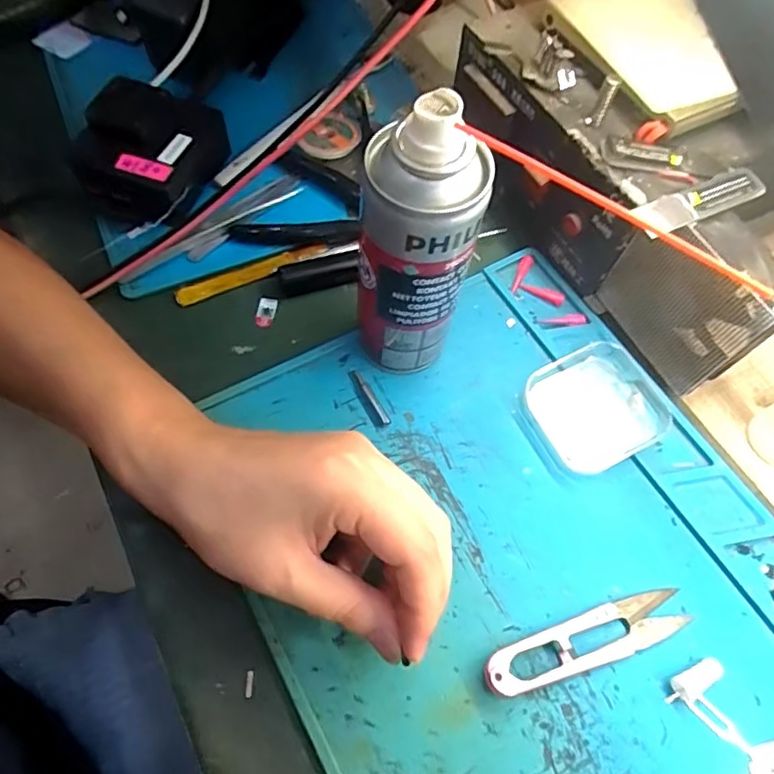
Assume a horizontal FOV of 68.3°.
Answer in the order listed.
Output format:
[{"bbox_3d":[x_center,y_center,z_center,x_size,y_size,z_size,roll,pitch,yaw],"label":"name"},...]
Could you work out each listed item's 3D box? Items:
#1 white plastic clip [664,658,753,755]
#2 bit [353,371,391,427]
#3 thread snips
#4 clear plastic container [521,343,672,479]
[{"bbox_3d":[0.147,0.138,0.254,0.039,0.006,0.027,30,66,13],"label":"white plastic clip"},{"bbox_3d":[-0.008,0.006,0.316,0.005,0.004,0.036,-26,66,-14],"label":"bit"},{"bbox_3d":[0.092,0.116,0.260,0.100,0.011,0.023,-17,65,-10],"label":"thread snips"},{"bbox_3d":[0.118,0.009,0.312,0.074,0.017,0.060,-20,65,-11],"label":"clear plastic container"}]

